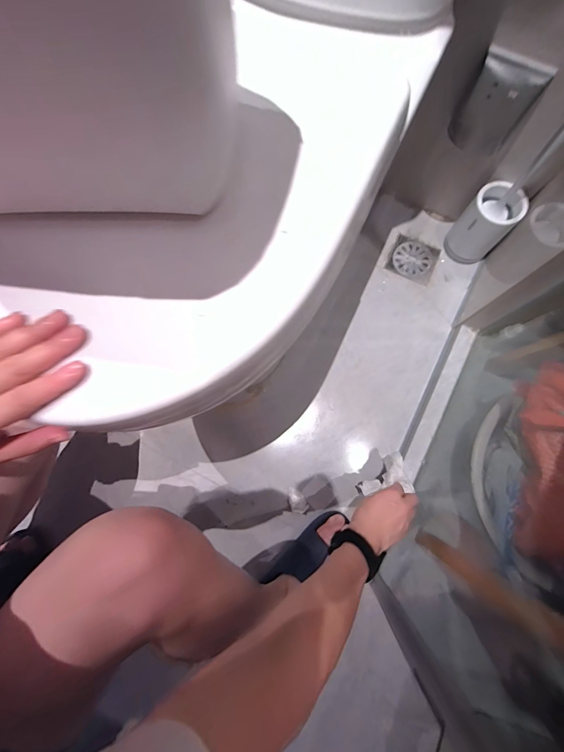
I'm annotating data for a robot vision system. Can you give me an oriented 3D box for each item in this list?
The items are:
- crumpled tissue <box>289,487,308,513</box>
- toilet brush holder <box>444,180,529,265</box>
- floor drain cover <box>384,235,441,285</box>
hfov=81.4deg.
[{"bbox_3d":[0.029,0.241,0.632,0.030,0.023,0.051,-28,80,-5],"label":"crumpled tissue"},{"bbox_3d":[0.411,-0.310,0.680,0.094,0.143,0.095,38,82,7],"label":"toilet brush holder"},{"bbox_3d":[0.296,-0.264,0.746,0.102,0.004,0.097,25,80,5],"label":"floor drain cover"}]

